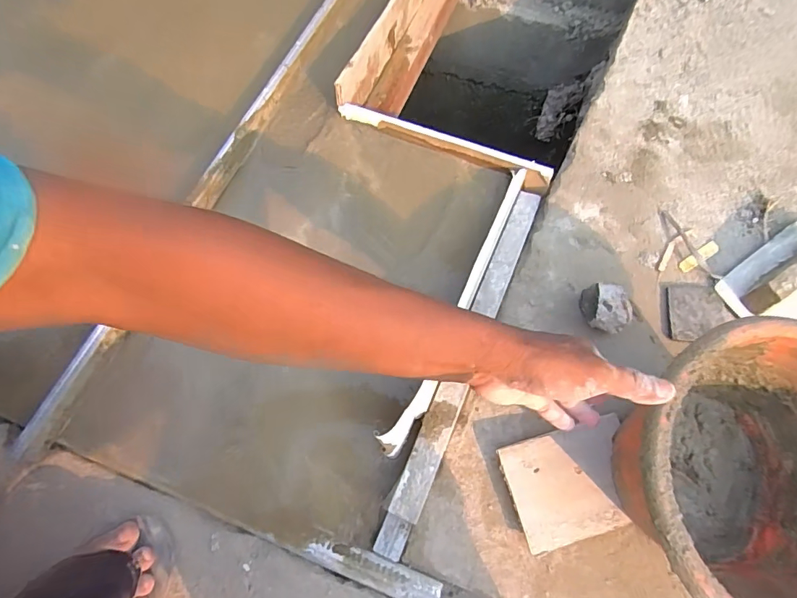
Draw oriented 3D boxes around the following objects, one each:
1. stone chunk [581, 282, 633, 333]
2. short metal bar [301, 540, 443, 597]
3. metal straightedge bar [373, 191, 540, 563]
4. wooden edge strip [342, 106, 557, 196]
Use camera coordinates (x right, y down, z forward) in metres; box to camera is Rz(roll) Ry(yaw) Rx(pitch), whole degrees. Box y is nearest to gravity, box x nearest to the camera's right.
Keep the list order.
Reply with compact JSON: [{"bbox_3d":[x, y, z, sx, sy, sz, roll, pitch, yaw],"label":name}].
[{"bbox_3d":[0.238,0.013,0.504,0.054,0.062,0.046,-5,66,-4],"label":"stone chunk"},{"bbox_3d":[-0.025,0.273,0.448,0.139,0.007,0.029,19,67,6],"label":"short metal bar"},{"bbox_3d":[0.084,0.049,0.507,0.031,0.037,0.468,23,67,8],"label":"metal straightedge bar"},{"bbox_3d":[0.063,-0.214,0.613,0.303,0.019,0.022,22,67,8],"label":"wooden edge strip"}]

